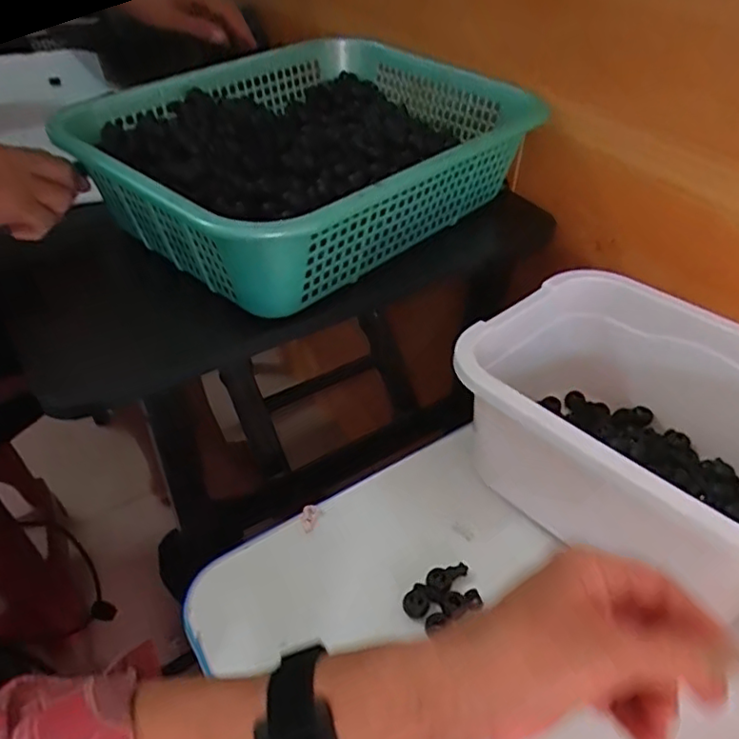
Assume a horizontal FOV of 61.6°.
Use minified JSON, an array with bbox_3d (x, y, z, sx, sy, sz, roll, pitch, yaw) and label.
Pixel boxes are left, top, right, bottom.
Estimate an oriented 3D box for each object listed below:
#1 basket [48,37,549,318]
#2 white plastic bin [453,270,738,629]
[{"bbox_3d":[-0.069,-0.207,0.588,0.309,0.093,0.350,32,50,29],"label":"basket"},{"bbox_3d":[0.198,0.045,0.450,0.181,0.122,0.249,-32,52,-31],"label":"white plastic bin"}]

